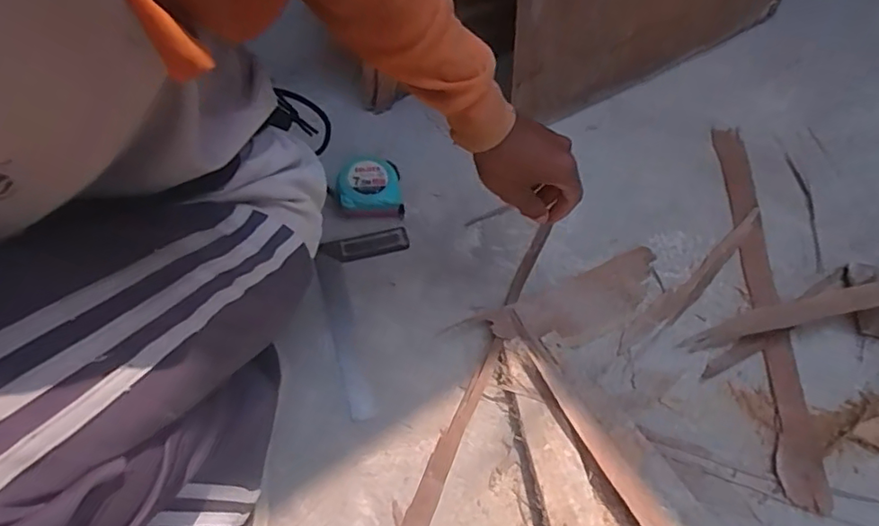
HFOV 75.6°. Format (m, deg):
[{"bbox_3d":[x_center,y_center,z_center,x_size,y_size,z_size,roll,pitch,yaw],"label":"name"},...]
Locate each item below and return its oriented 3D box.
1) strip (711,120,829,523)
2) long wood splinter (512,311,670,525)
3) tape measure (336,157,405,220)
[{"bbox_3d":[0.402,0.019,0.704,0.045,0.016,0.528,7,59,1],"label":"strip"},{"bbox_3d":[0.172,0.205,0.569,0.031,0.011,0.348,-26,64,-18],"label":"long wood splinter"},{"bbox_3d":[-0.088,-0.091,0.719,0.077,0.049,0.067,-4,59,-6],"label":"tape measure"}]

